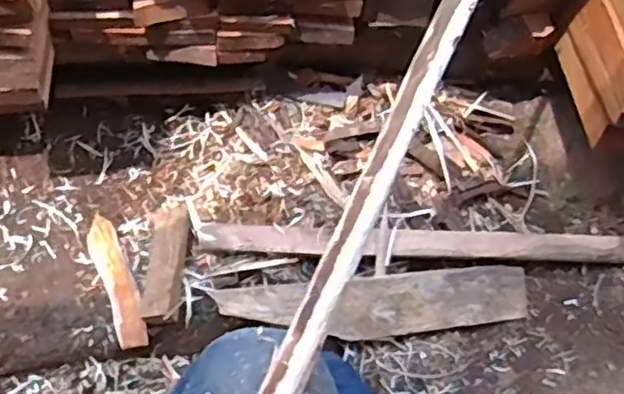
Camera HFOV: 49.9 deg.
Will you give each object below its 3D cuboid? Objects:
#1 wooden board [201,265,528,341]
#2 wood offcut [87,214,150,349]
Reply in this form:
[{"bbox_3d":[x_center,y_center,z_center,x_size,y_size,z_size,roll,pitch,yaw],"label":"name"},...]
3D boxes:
[{"bbox_3d":[0.132,0.203,1.248,0.607,0.023,0.115,-3,86,-17],"label":"wooden board"},{"bbox_3d":[-0.344,0.147,1.183,0.055,0.020,0.261,-21,63,-14],"label":"wood offcut"}]

